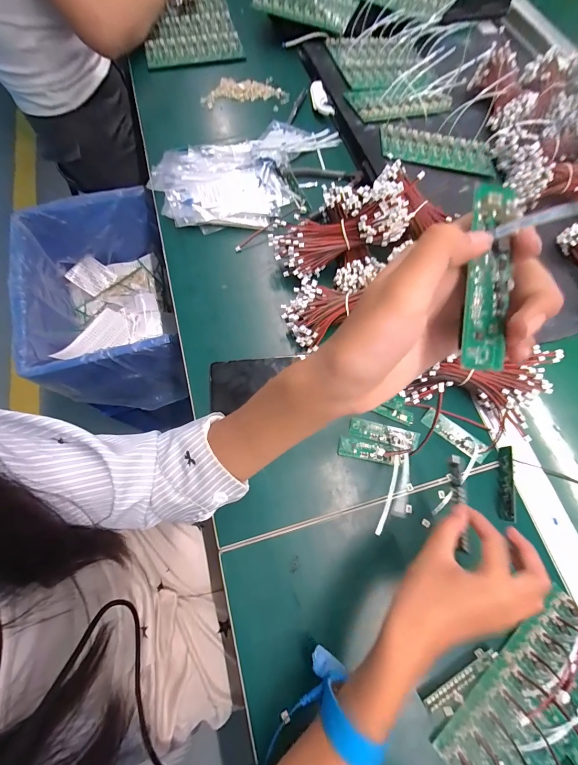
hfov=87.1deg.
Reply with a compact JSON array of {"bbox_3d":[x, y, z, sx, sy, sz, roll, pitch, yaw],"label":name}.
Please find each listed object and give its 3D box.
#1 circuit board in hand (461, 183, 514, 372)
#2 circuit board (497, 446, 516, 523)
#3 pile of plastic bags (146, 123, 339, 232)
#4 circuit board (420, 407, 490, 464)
[{"bbox_3d":[0.092,-0.045,0.140,0.021,0.006,0.079,-1,98,-2],"label":"circuit board in hand"},{"bbox_3d":[0.250,0.116,0.350,0.009,0.016,0.082,13,71,3],"label":"circuit board"},{"bbox_3d":[-0.050,-0.350,0.502,0.329,0.031,0.197,-24,73,-9],"label":"pile of plastic bags"},{"bbox_3d":[0.206,0.065,0.375,0.085,0.005,0.022,37,74,11],"label":"circuit board"}]

